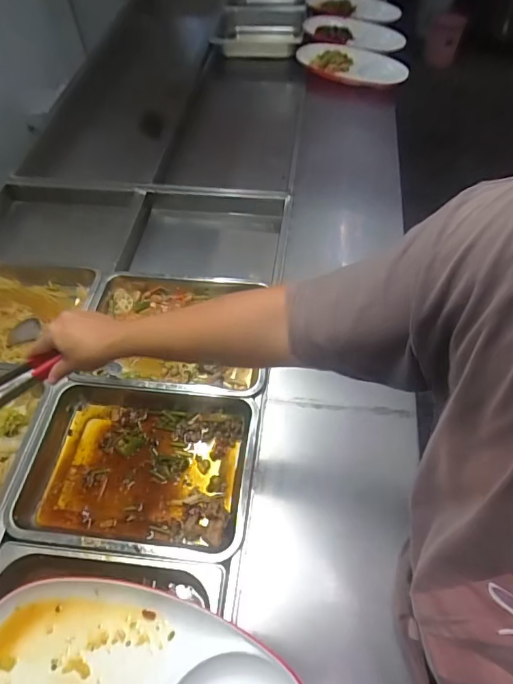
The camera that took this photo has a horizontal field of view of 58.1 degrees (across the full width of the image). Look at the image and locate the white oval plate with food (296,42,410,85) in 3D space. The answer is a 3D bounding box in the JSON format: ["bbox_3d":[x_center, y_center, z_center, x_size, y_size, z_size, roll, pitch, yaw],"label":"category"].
[{"bbox_3d":[0.293,-0.838,1.383,0.343,0.047,0.167,32,61,22],"label":"white oval plate with food"}]

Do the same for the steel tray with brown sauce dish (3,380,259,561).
[{"bbox_3d":[-0.190,0.194,0.733,0.364,0.066,0.260,5,54,5],"label":"steel tray with brown sauce dish"}]

